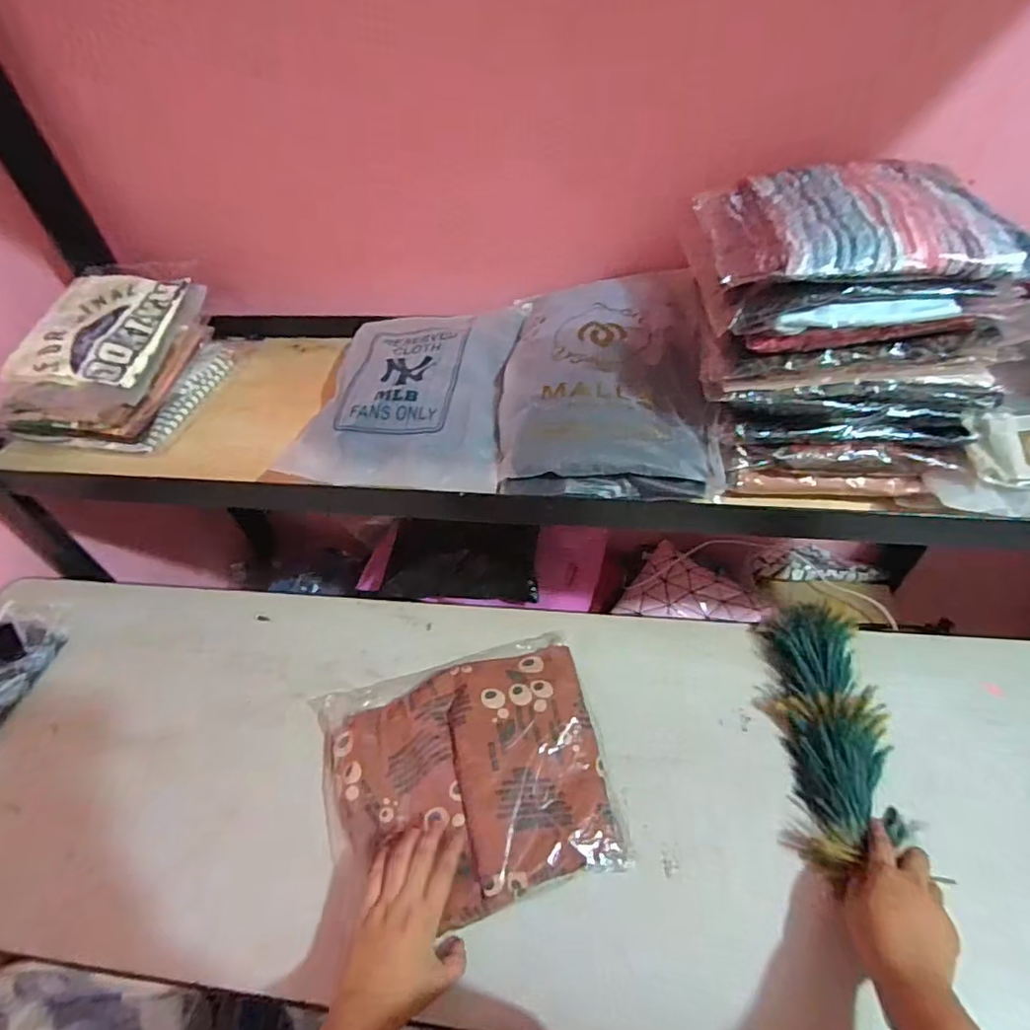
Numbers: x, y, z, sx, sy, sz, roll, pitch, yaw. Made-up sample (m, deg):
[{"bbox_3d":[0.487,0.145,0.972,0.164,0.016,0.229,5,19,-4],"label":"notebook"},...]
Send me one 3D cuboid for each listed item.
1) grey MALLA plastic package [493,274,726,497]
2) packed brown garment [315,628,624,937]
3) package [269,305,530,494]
[{"bbox_3d":[0.120,-0.194,0.787,0.264,0.098,0.369,0,49,7],"label":"grey MALLA plastic package"},{"bbox_3d":[-0.056,0.286,0.656,0.308,0.034,0.266,-15,49,-7],"label":"packed brown garment"},{"bbox_3d":[-0.142,-0.181,0.825,0.286,0.054,0.340,5,49,11],"label":"package"}]

